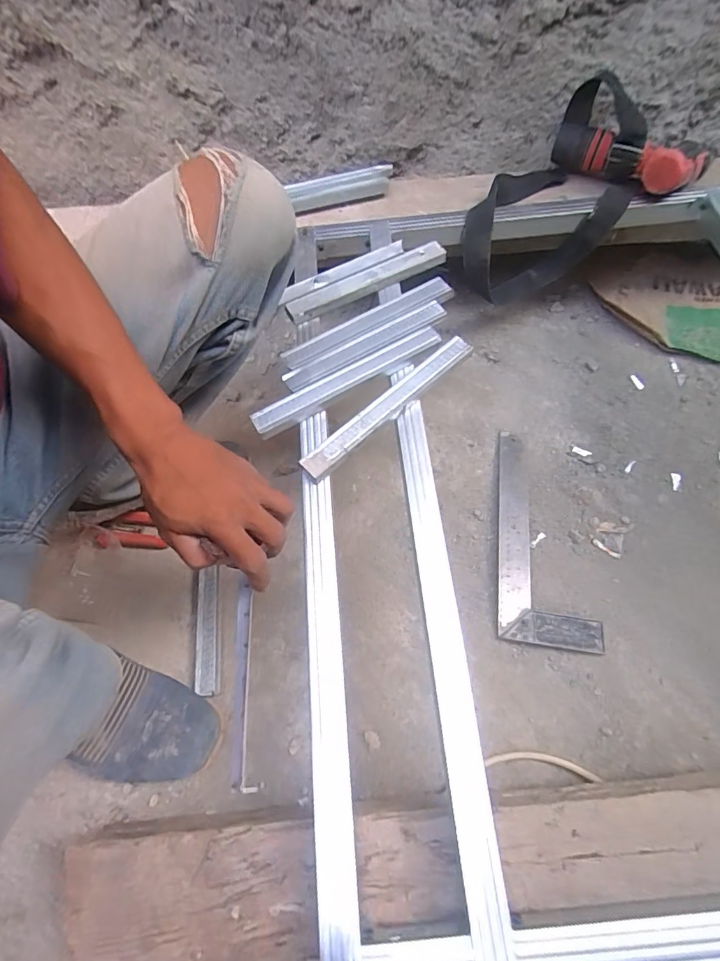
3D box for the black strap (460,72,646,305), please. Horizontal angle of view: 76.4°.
[{"bbox_3d":[0.297,-0.412,0.686,0.176,0.203,0.328,29,66,14],"label":"black strap"}]

